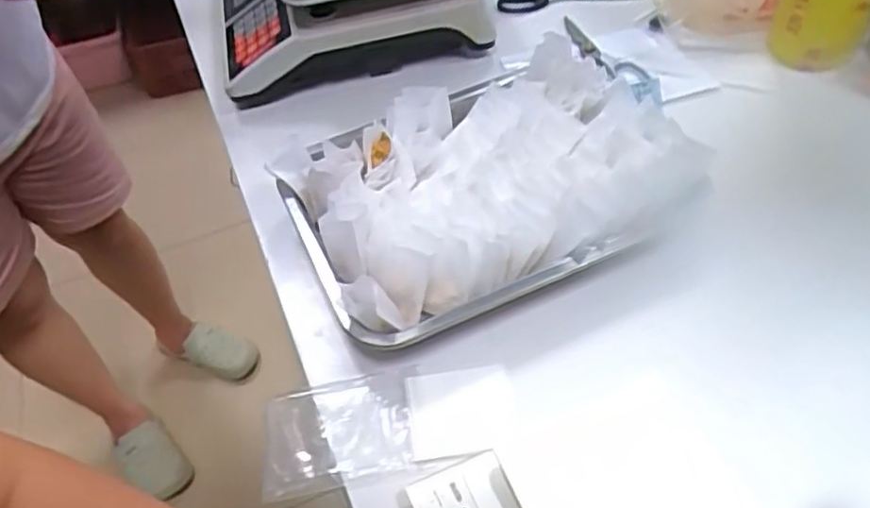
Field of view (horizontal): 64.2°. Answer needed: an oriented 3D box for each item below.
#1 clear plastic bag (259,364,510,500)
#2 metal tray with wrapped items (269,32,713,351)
[{"bbox_3d":[-0.037,0.130,0.533,0.189,0.011,0.084,-13,46,1],"label":"clear plastic bag"},{"bbox_3d":[0.053,-0.065,0.634,0.356,0.078,0.248,-21,51,-12],"label":"metal tray with wrapped items"}]

